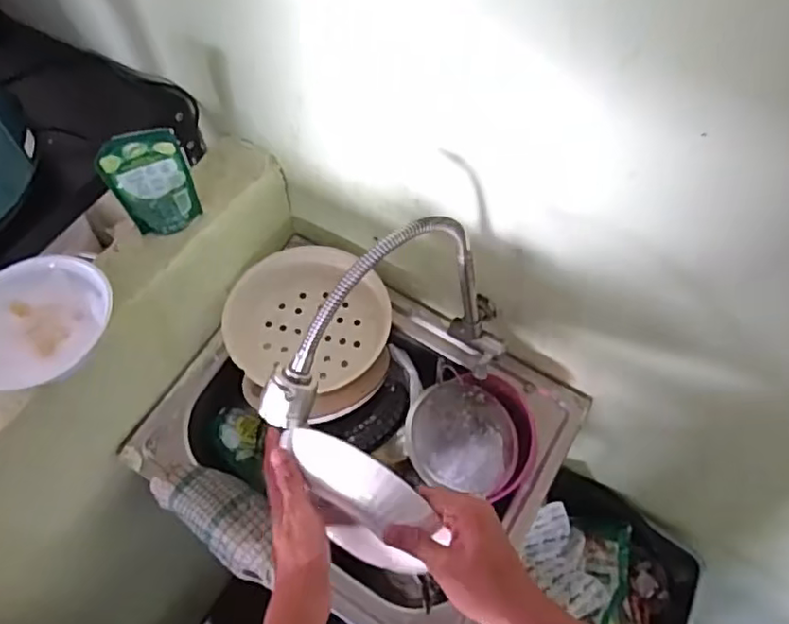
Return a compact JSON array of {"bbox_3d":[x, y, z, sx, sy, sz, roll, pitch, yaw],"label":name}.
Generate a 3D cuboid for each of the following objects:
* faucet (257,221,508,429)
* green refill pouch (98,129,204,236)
[{"bbox_3d":[0.005,0.024,0.646,0.316,0.252,0.080,-28,62,-15],"label":"faucet"},{"bbox_3d":[-0.273,-0.144,0.695,0.086,0.133,0.023,-22,60,-12],"label":"green refill pouch"}]

